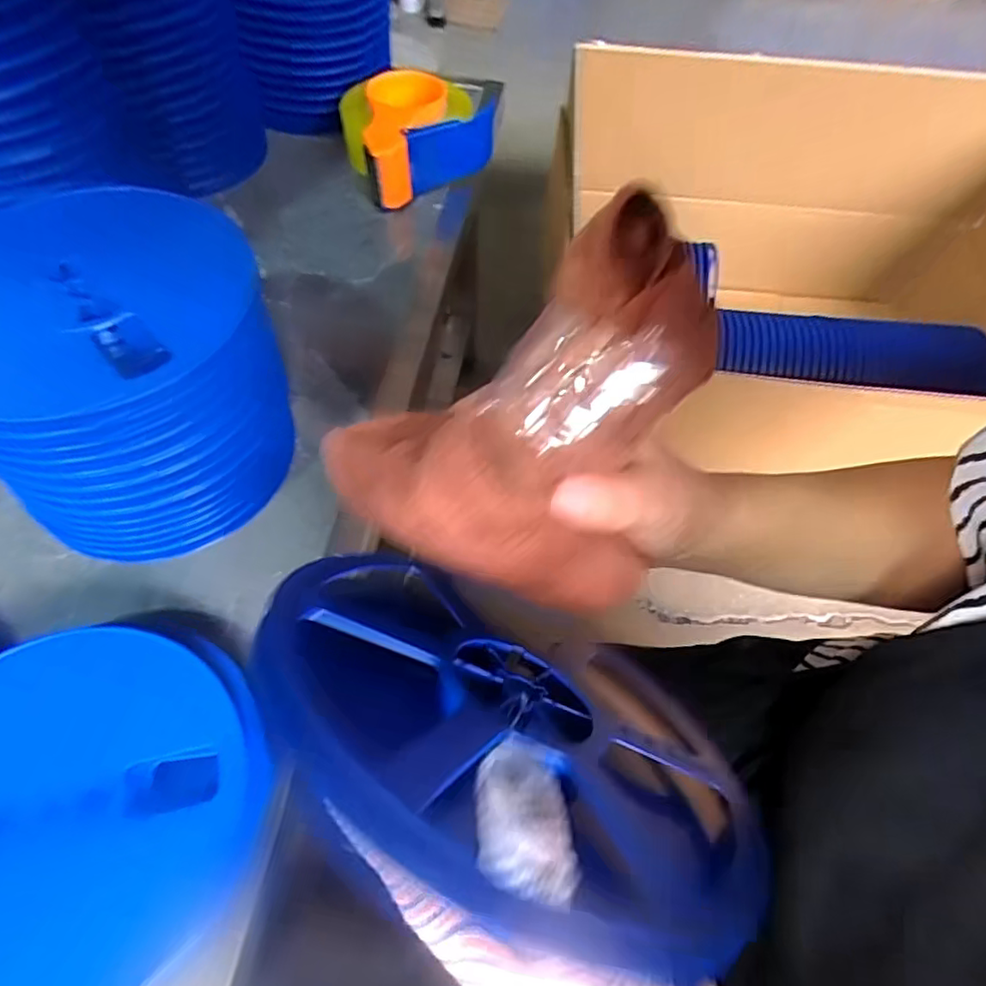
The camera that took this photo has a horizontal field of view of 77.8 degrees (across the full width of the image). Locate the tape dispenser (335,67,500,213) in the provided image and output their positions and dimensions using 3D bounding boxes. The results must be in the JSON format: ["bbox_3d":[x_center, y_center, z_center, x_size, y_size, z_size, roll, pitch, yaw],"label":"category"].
[{"bbox_3d":[-0.073,-0.375,0.635,0.148,0.066,0.148,-18,61,-15],"label":"tape dispenser"}]

